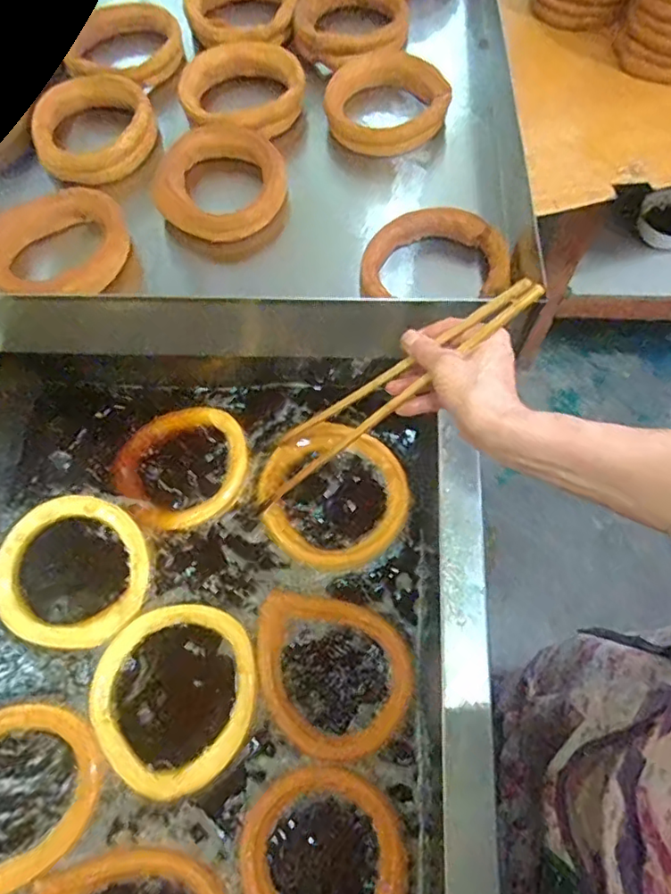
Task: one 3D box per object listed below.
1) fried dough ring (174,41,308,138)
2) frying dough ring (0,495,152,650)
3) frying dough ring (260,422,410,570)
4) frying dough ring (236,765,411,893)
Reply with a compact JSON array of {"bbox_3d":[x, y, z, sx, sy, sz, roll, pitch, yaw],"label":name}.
[{"bbox_3d":[-0.126,-0.478,0.783,0.164,0.039,0.152,-1,66,2],"label":"fried dough ring"},{"bbox_3d":[-0.289,0.133,0.637,0.181,0.015,0.156,36,72,16],"label":"frying dough ring"},{"bbox_3d":[-0.004,0.052,0.646,0.164,0.016,0.155,-1,66,2],"label":"frying dough ring"},{"bbox_3d":[-0.004,0.363,0.504,0.162,0.018,0.140,24,69,12],"label":"frying dough ring"}]

